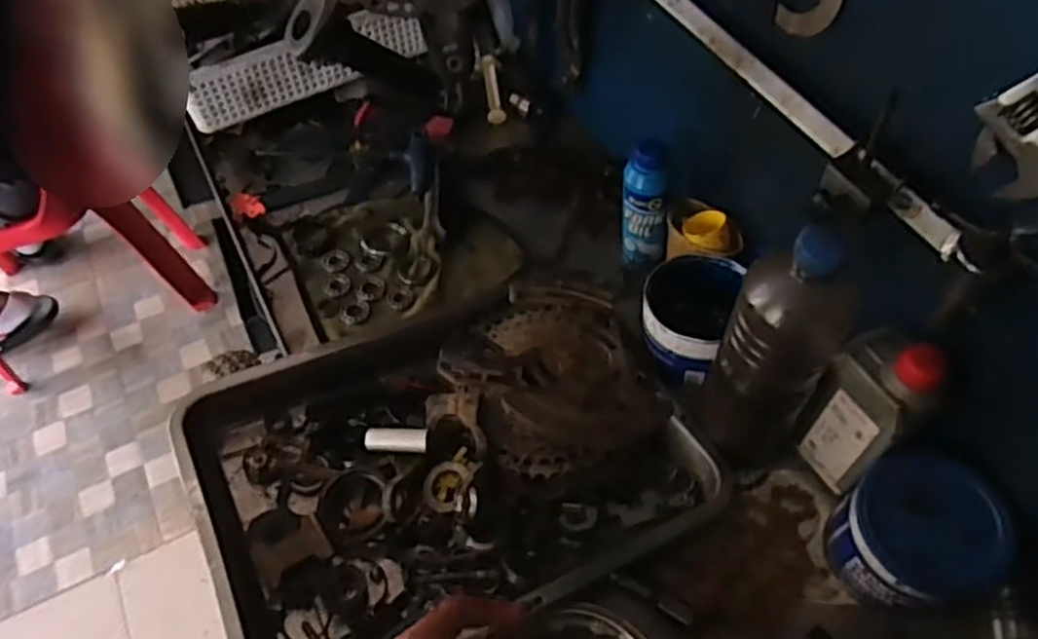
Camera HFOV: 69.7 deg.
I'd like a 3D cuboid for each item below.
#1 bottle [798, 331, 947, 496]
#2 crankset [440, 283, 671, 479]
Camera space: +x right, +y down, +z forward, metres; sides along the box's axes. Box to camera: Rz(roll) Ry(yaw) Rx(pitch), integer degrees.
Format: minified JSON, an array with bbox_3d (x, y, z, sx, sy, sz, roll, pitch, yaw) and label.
[{"bbox_3d":[0.270,0.074,0.581,0.049,0.170,0.065,-25,57,-17],"label":"bottle"},{"bbox_3d":[0.024,0.042,0.646,0.171,0.083,0.182,-22,56,-16],"label":"crankset"}]

